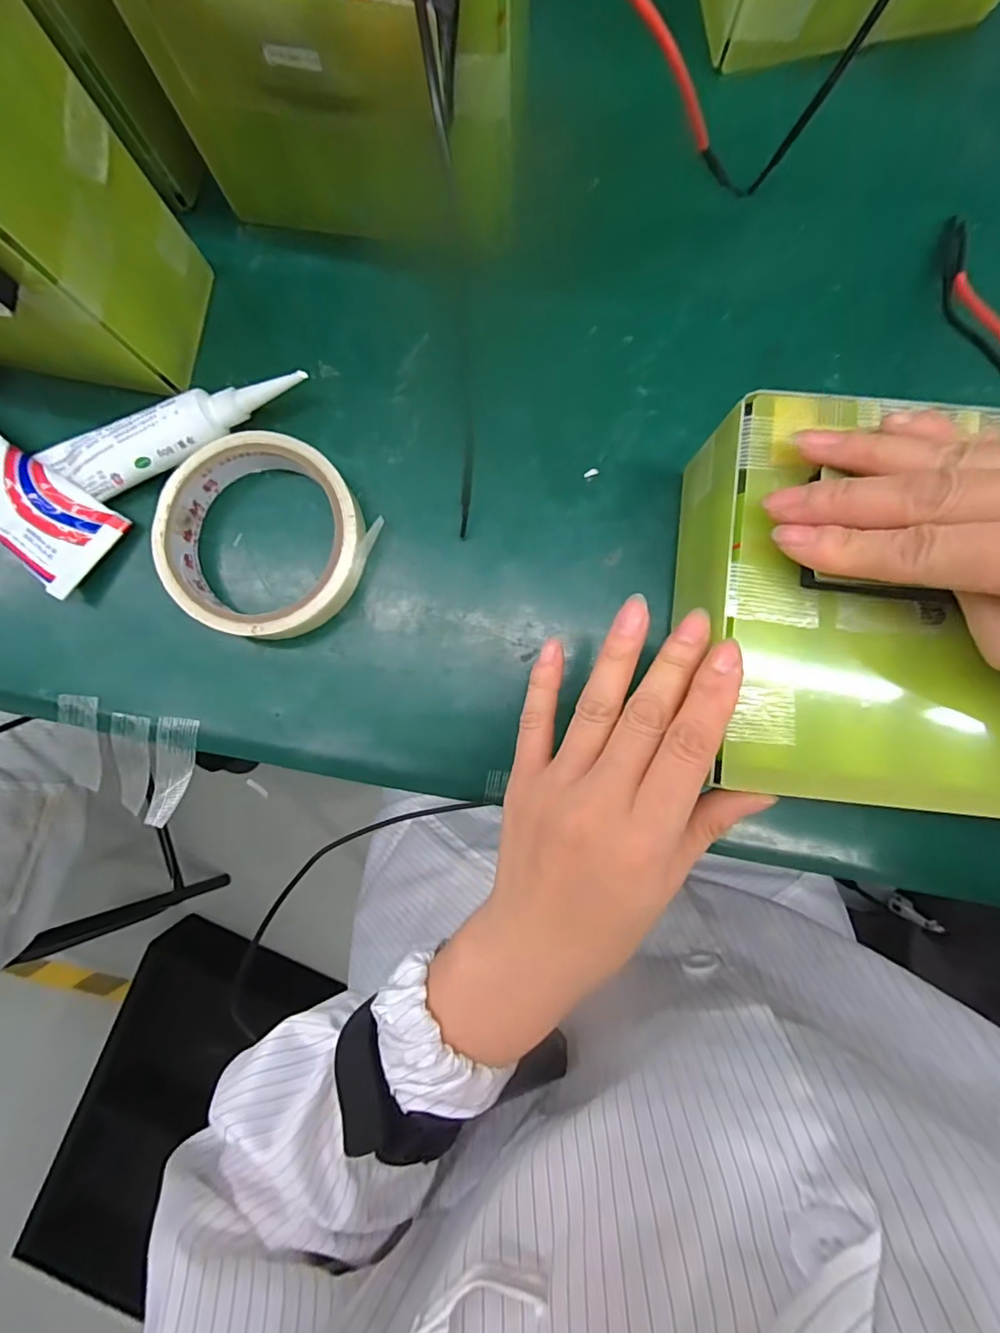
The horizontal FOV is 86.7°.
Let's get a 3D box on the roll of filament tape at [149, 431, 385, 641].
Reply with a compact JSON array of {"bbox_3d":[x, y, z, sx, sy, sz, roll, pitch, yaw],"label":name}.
[{"bbox_3d":[-0.114,-0.063,0.257,0.098,0.026,0.091,0,87,2],"label":"roll of filament tape"}]

